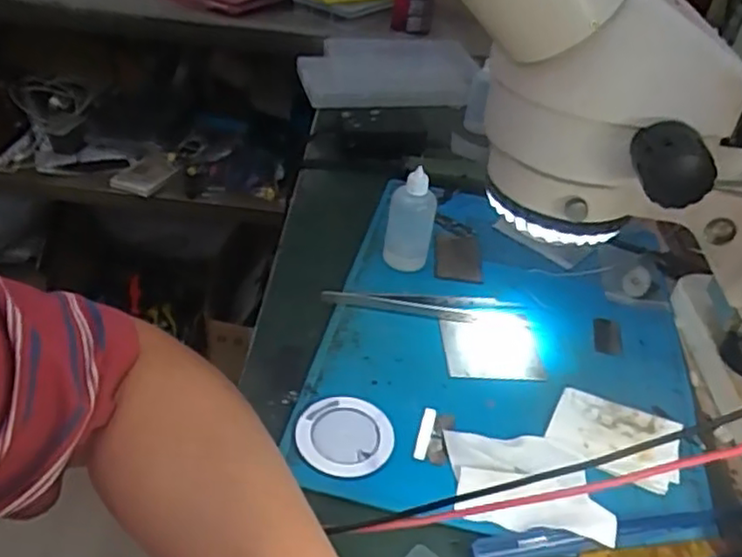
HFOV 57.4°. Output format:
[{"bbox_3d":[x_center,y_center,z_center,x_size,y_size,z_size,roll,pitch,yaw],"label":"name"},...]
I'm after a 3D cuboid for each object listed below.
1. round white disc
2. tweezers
[{"bbox_3d":[-0.016,0.093,0.404,0.055,0.006,0.053,4,37,-3],"label":"round white disc"},{"bbox_3d":[0.039,0.019,0.499,0.146,0.009,0.025,3,37,-5],"label":"tweezers"}]

